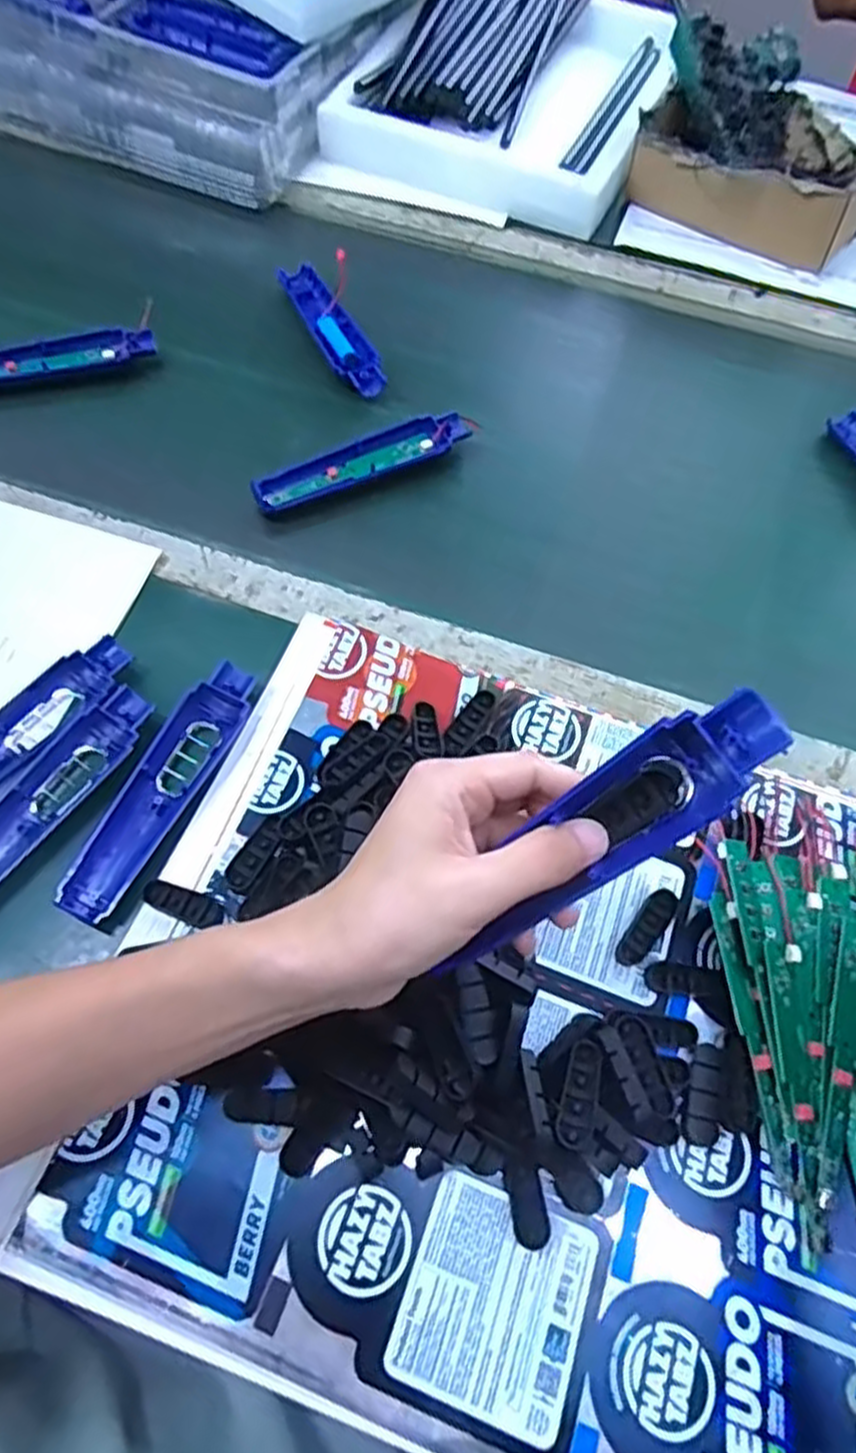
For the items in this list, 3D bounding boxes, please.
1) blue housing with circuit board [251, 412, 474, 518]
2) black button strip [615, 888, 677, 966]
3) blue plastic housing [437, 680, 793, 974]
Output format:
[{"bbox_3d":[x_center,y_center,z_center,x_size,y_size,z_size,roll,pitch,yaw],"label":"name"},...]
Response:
[{"bbox_3d":[-0.049,-0.202,0.590,0.173,0.019,0.035,-23,66,-15],"label":"blue housing with circuit board"},{"bbox_3d":[0.123,0.113,0.434,0.016,0.007,0.048,36,66,14],"label":"black button strip"},{"bbox_3d":[0.066,0.044,0.304,0.159,0.025,0.038,-43,68,20],"label":"blue plastic housing"}]

